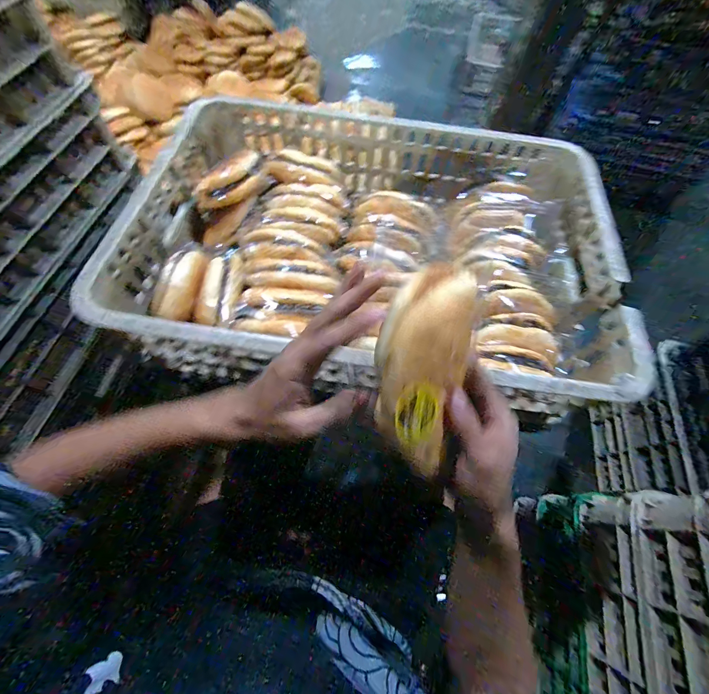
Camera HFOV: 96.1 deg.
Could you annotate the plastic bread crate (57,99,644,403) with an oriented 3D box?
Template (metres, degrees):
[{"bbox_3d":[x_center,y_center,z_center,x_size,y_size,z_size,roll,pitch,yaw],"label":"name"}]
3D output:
[{"bbox_3d":[0.029,-0.147,0.458,0.597,0.117,0.422,9,64,1],"label":"plastic bread crate"}]

